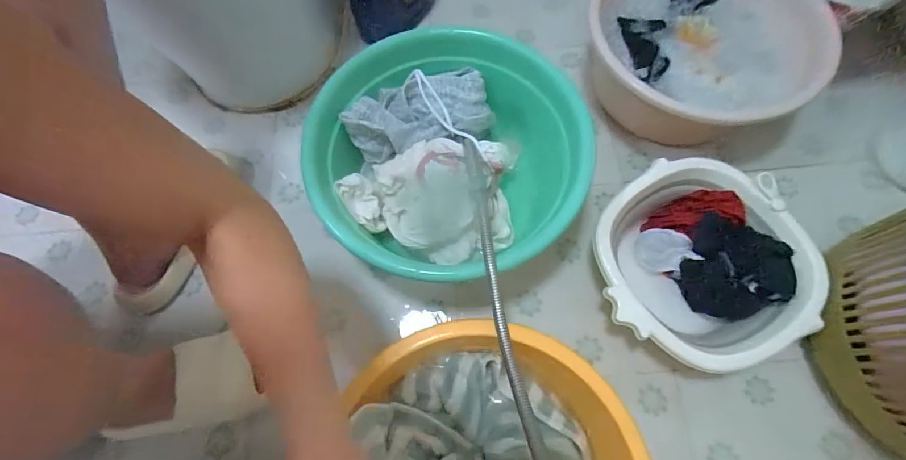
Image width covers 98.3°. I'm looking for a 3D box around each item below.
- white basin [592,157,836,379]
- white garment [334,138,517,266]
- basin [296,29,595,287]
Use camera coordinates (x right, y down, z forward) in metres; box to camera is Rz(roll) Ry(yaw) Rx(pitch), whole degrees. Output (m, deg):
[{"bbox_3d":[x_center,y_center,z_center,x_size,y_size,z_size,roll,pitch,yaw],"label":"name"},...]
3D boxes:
[{"bbox_3d":[0.338,0.049,0.558,0.277,0.093,0.265,0,71,1],"label":"white basin"},{"bbox_3d":[-0.032,-0.044,0.589,0.243,0.120,0.176,0,71,2],"label":"white garment"},{"bbox_3d":[0.005,-0.098,0.591,0.349,0.151,0.379,0,71,1],"label":"basin"}]

